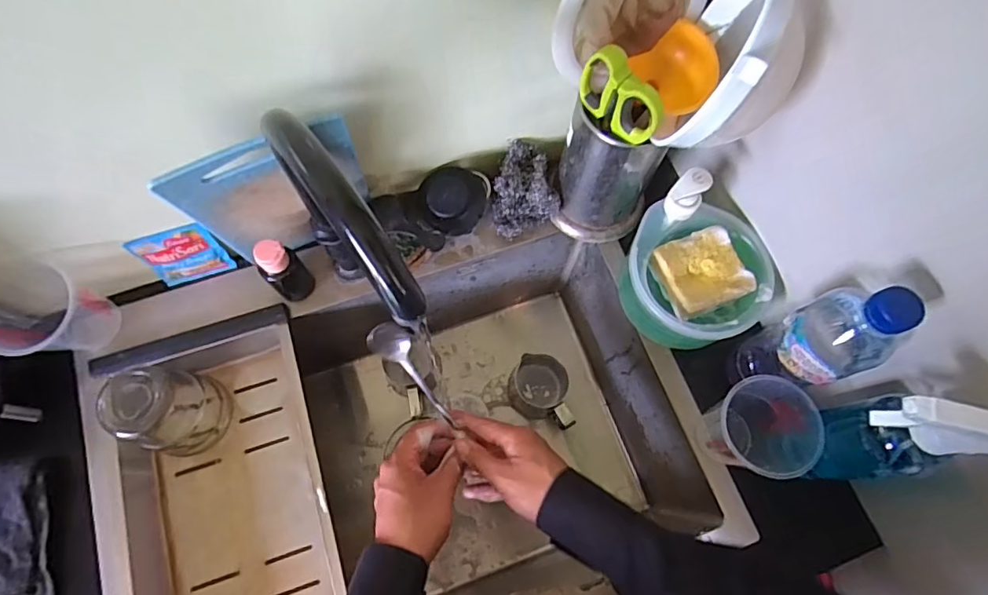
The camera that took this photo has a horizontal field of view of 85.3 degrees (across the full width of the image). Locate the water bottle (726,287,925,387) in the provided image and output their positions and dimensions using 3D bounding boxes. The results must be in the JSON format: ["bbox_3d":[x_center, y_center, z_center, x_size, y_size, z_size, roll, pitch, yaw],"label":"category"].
[{"bbox_3d":[0.273,0.039,0.458,0.054,0.201,0.066,-15,71,-7],"label":"water bottle"}]

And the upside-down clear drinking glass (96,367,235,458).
[{"bbox_3d":[-0.329,0.112,0.542,0.078,0.113,0.080,1,70,-2],"label":"upside-down clear drinking glass"}]

